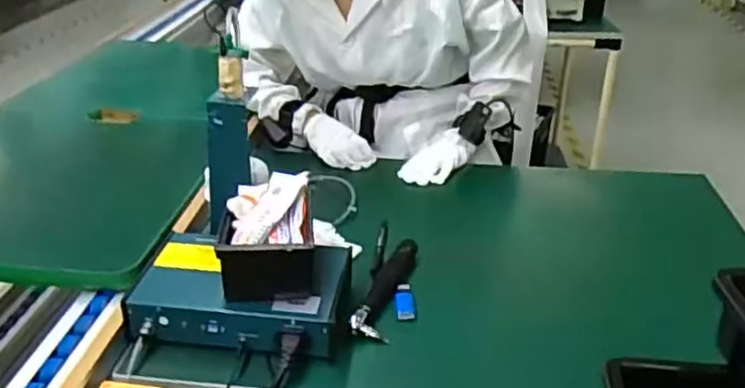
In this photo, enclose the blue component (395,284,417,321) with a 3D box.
[{"bbox_3d":[0.040,0.128,0.847,0.025,0.007,0.069,0,28,-2],"label":"blue component"}]

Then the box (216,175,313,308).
[{"bbox_3d":[-0.120,0.048,0.808,0.102,0.079,0.150,-1,28,-5],"label":"box"}]

